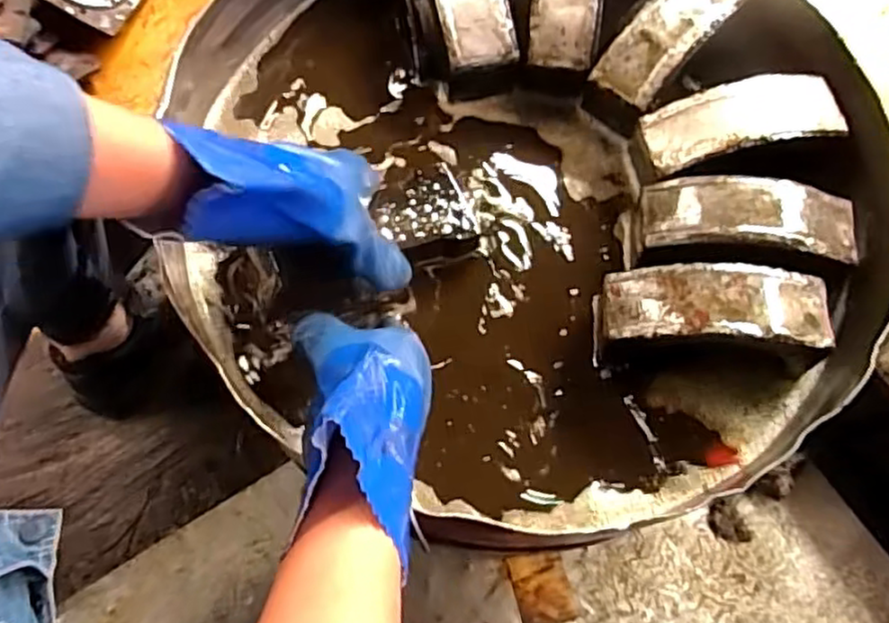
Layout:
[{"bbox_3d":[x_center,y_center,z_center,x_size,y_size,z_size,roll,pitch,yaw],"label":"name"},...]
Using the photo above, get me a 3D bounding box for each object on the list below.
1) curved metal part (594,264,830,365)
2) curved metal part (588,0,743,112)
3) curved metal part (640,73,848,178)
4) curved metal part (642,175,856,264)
[{"bbox_3d":[0.202,0.004,0.530,0.155,0.076,0.062,2,70,-2],"label":"curved metal part"},{"bbox_3d":[0.195,-0.244,0.603,0.058,0.029,0.154,41,76,13],"label":"curved metal part"},{"bbox_3d":[0.245,-0.155,0.567,0.154,0.035,0.058,-11,71,-4],"label":"curved metal part"},{"bbox_3d":[0.236,-0.072,0.537,0.154,0.032,0.059,7,71,2],"label":"curved metal part"}]

